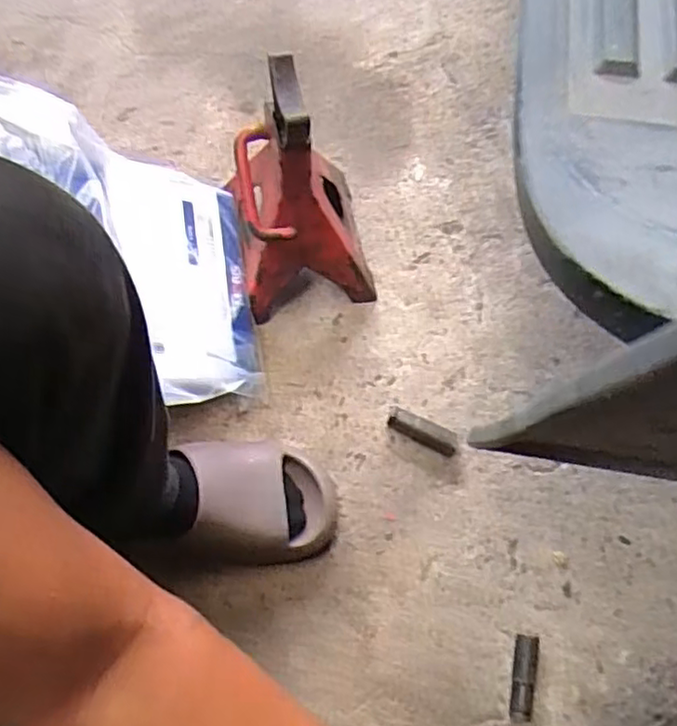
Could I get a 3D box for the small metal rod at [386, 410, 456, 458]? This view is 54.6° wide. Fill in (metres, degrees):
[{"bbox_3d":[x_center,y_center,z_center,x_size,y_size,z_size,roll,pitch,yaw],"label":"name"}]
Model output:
[{"bbox_3d":[0.092,0.074,0.708,0.077,0.017,0.022,28,71,10],"label":"small metal rod"}]

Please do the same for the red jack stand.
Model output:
[{"bbox_3d":[-0.043,-0.171,0.671,0.141,0.281,0.130,-15,69,-6],"label":"red jack stand"}]

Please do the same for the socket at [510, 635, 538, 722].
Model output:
[{"bbox_3d":[0.176,0.300,0.627,0.020,0.025,0.074,9,69,4],"label":"socket"}]

